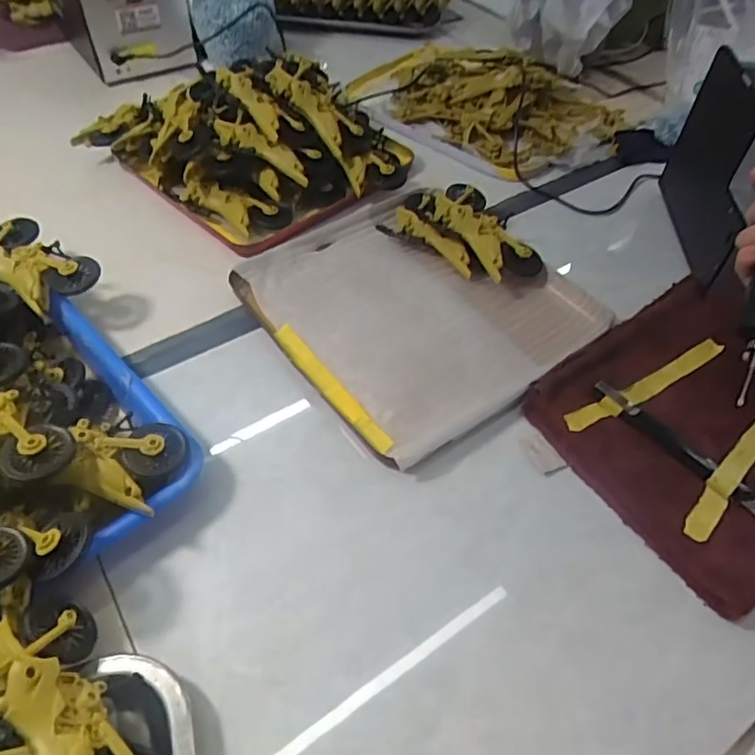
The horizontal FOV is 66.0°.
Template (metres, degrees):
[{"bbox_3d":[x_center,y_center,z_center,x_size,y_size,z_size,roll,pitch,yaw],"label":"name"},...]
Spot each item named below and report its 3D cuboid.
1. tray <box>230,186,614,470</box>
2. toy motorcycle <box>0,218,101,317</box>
[{"bbox_3d":[0.026,-0.065,0.489,0.230,0.015,0.252,-33,61,-25],"label":"tray"},{"bbox_3d":[-0.271,-0.091,0.456,0.105,0.022,0.058,31,56,20],"label":"toy motorcycle"}]

